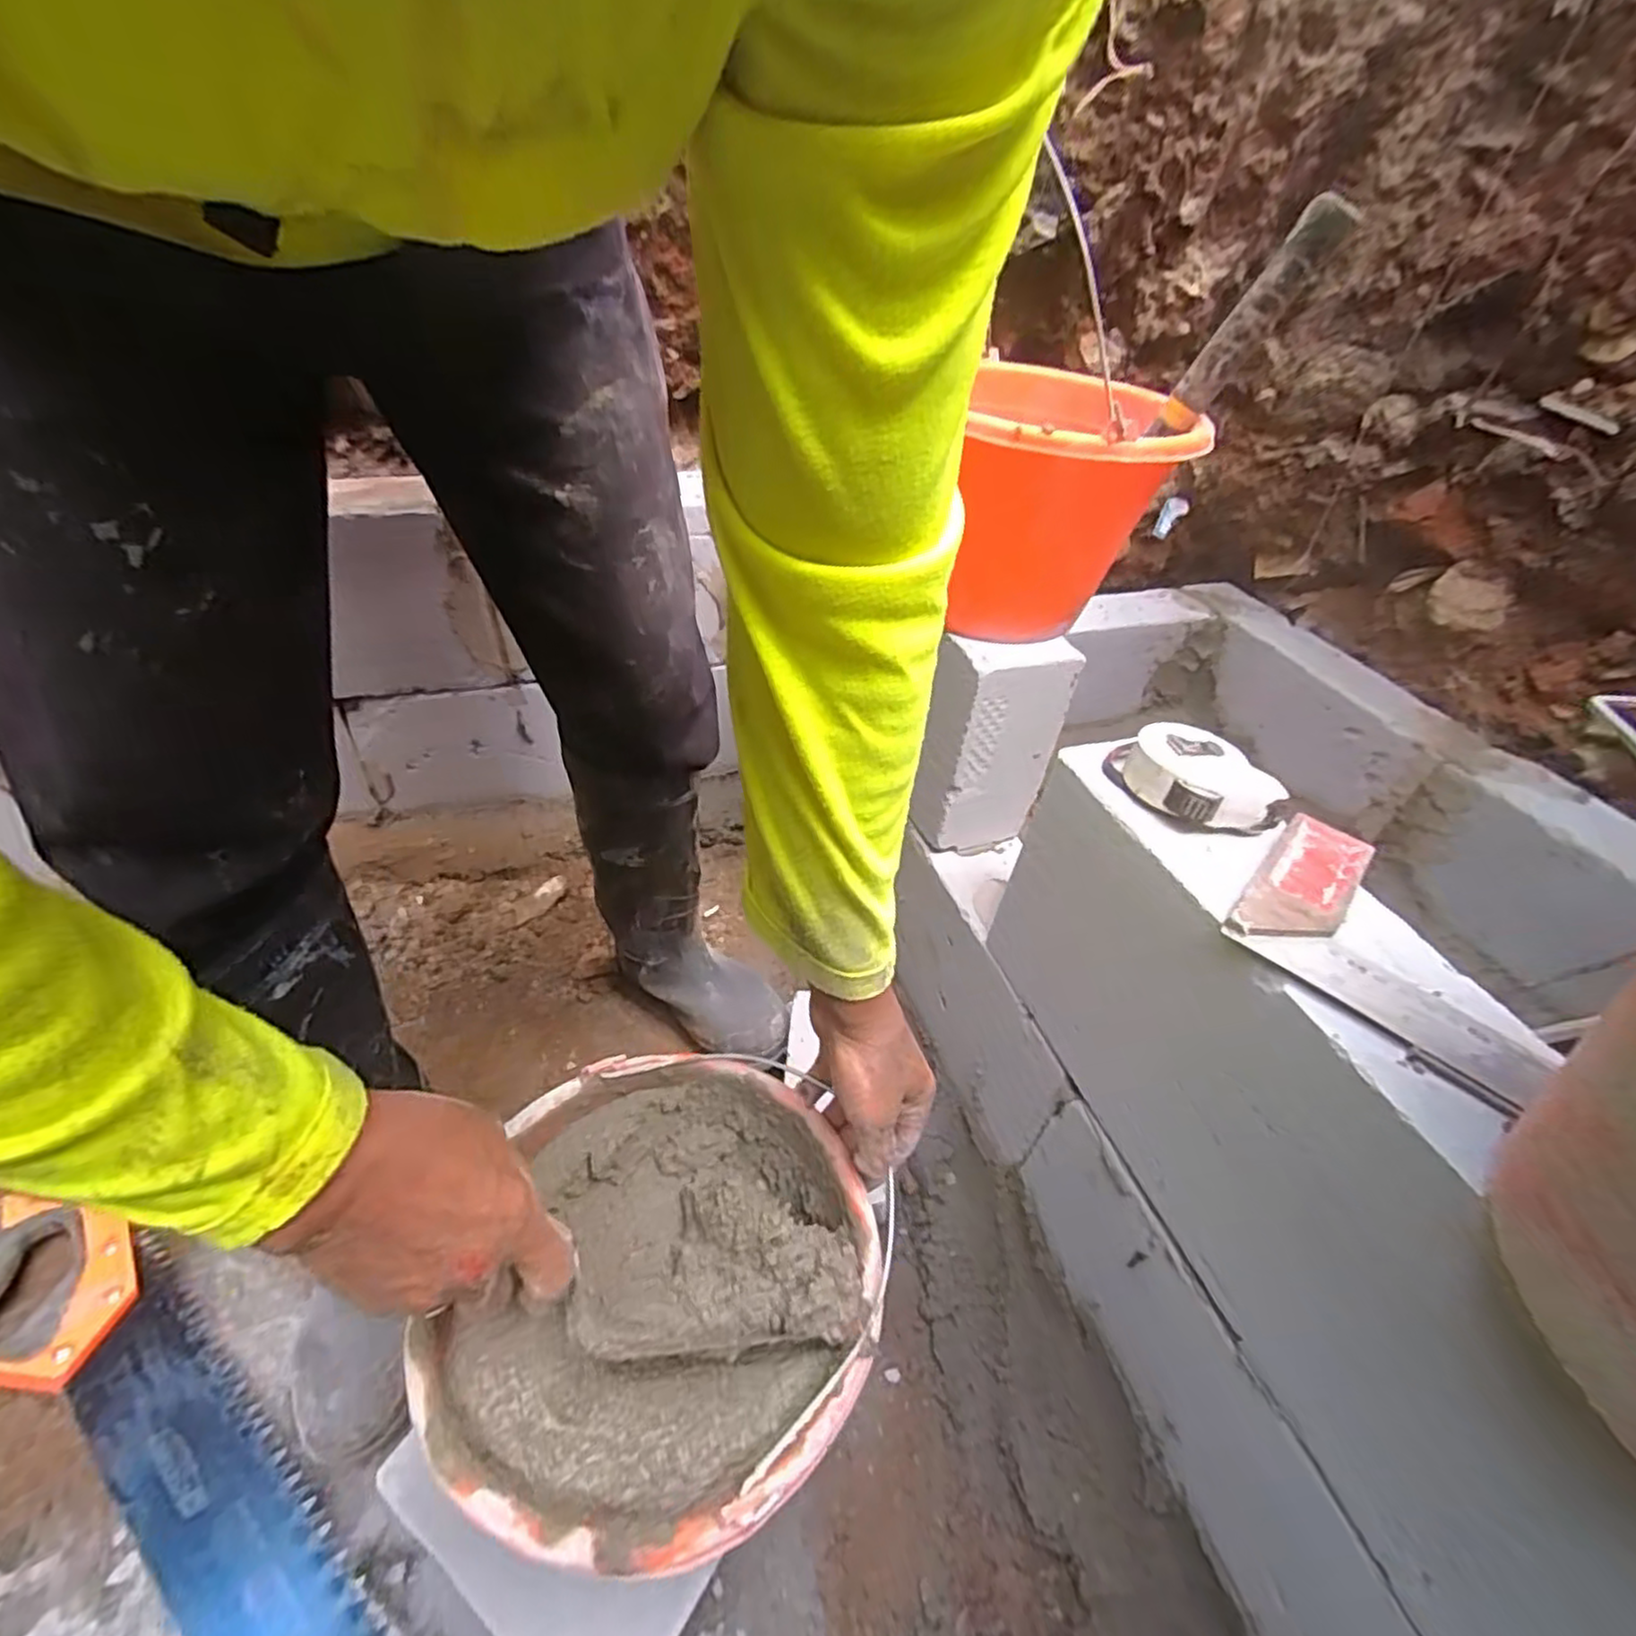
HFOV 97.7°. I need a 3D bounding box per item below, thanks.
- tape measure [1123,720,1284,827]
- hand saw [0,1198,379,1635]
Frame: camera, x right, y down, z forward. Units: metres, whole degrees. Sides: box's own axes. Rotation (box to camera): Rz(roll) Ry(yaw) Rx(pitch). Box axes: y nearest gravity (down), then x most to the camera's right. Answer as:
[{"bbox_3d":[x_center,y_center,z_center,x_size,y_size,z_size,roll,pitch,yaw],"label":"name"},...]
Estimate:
[{"bbox_3d":[0.221,-0.025,0.415,0.066,0.030,0.061,1,42,-2],"label":"tape measure"},{"bbox_3d":[-0.402,0.433,0.459,0.522,0.023,0.116,23,33,19],"label":"hand saw"}]

